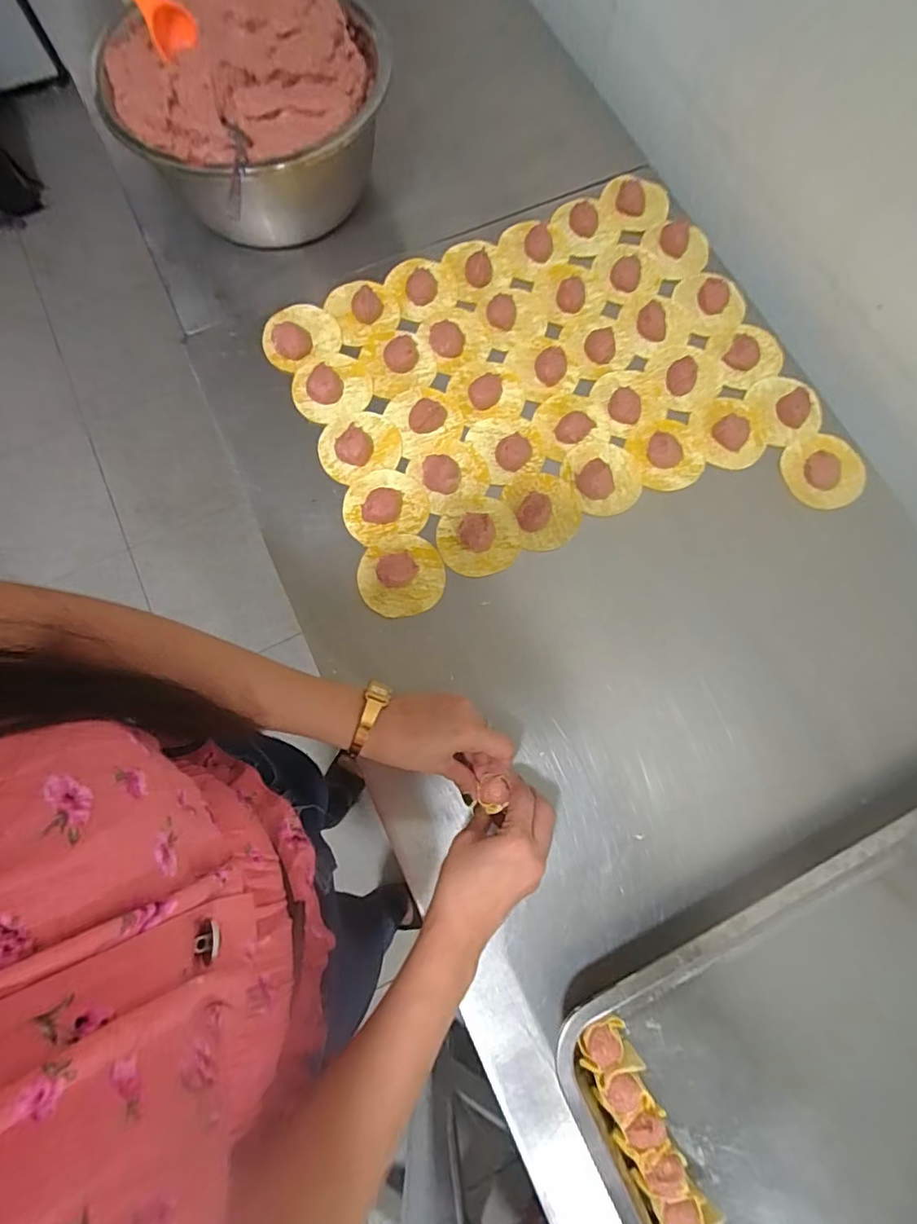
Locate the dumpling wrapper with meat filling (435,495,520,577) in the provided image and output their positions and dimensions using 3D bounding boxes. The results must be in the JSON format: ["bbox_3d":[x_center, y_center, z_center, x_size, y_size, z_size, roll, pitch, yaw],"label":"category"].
[{"bbox_3d":[0.020,-0.077,0.517,0.080,0.025,0.077,0,77,-1],"label":"dumpling wrapper with meat filling"}]

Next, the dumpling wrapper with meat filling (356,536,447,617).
[{"bbox_3d":[-0.056,-0.038,0.507,0.082,0.021,0.078,0,77,-1],"label":"dumpling wrapper with meat filling"}]

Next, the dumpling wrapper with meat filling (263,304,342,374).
[{"bbox_3d":[-0.171,-0.299,0.571,0.082,0.020,0.069,-32,80,-7],"label":"dumpling wrapper with meat filling"}]

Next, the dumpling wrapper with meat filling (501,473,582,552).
[{"bbox_3d":[0.087,-0.104,0.529,0.068,0.027,0.077,-19,78,-5],"label":"dumpling wrapper with meat filling"}]

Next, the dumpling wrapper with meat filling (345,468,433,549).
[{"bbox_3d":[-0.074,-0.110,0.526,0.084,0.022,0.073,-17,78,-4],"label":"dumpling wrapper with meat filling"}]

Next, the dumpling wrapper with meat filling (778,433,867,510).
[{"bbox_3d":[0.381,-0.147,0.546,0.082,0.018,0.075,0,77,-1],"label":"dumpling wrapper with meat filling"}]

